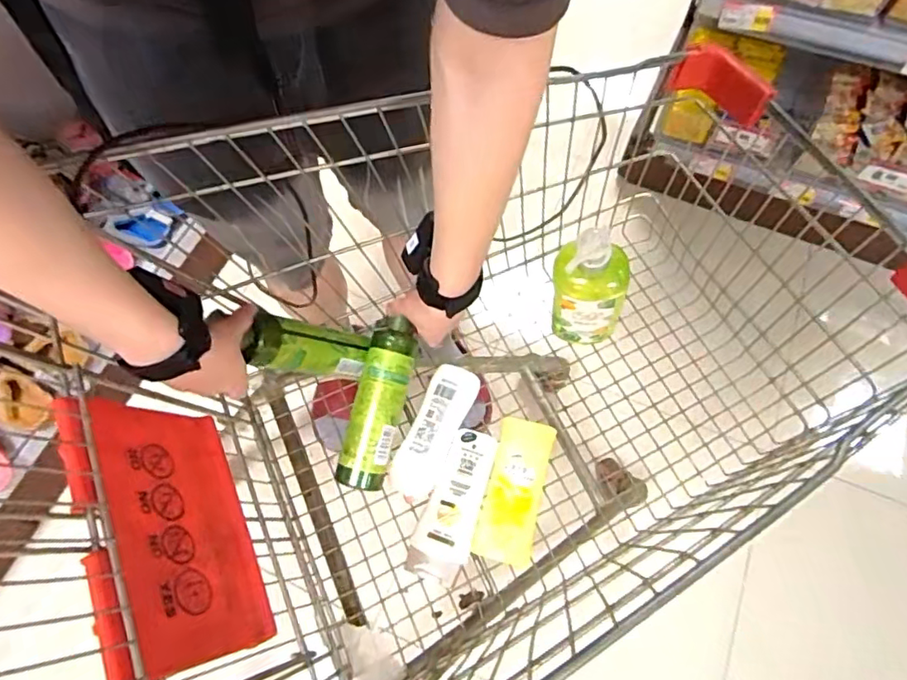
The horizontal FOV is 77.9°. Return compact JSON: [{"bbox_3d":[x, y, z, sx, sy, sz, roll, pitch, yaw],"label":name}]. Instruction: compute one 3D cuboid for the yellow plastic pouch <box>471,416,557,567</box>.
[{"bbox_3d":[0.072,0.172,0.654,0.066,0.034,0.164,13,66,7],"label":"yellow plastic pouch"}]

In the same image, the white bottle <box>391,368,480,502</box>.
[{"bbox_3d":[-0.023,0.116,0.697,0.059,0.055,0.163,22,68,11],"label":"white bottle"}]

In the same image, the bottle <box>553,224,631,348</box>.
[{"bbox_3d":[0.155,-0.056,0.641,0.086,0.210,0.061,10,66,6],"label":"bottle"}]

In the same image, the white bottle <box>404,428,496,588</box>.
[{"bbox_3d":[0.002,0.195,0.667,0.066,0.040,0.176,19,67,9],"label":"white bottle"}]

